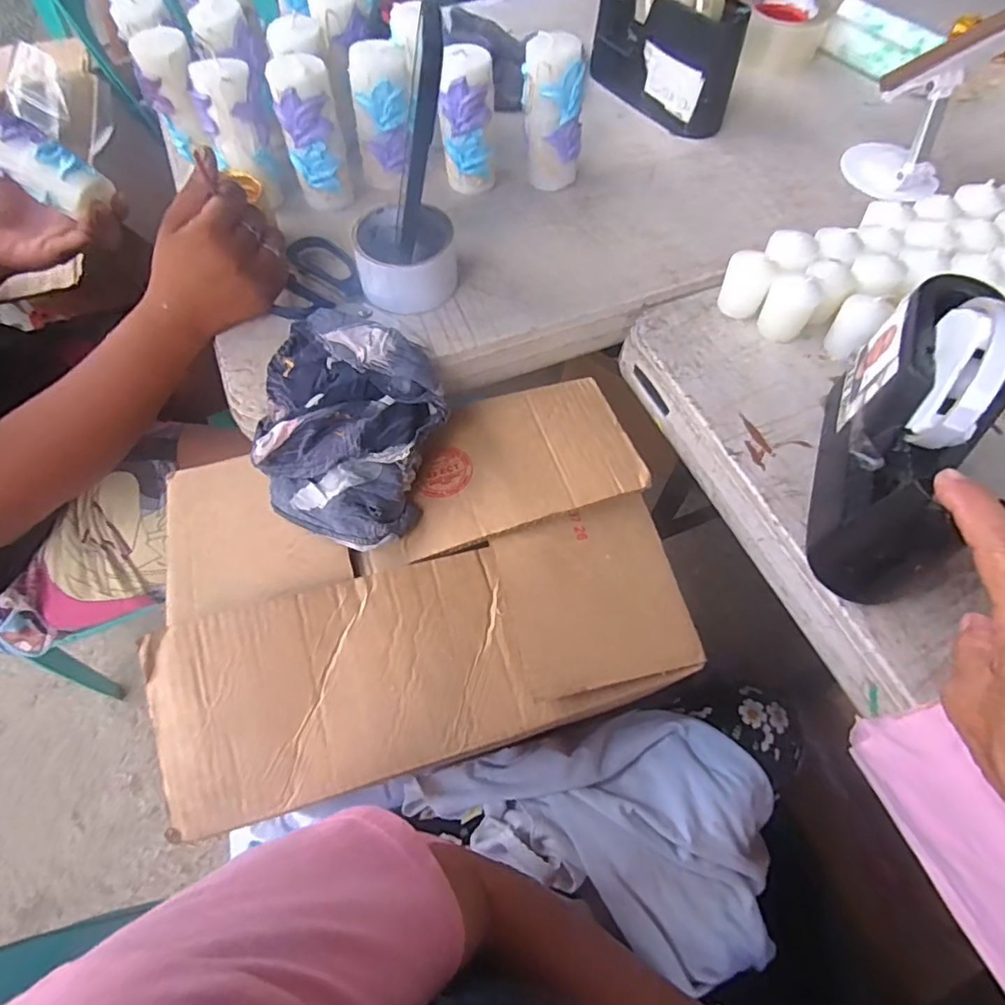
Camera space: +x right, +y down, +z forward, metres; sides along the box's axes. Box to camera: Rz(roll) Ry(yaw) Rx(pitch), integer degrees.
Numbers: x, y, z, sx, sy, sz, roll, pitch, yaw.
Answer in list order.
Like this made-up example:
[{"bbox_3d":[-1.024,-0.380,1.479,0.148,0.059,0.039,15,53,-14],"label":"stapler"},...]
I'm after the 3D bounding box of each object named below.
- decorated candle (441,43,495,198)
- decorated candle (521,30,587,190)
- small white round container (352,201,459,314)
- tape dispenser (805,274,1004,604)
[{"bbox_3d":[-0.033,-0.342,0.512,0.048,0.111,0.040,4,61,2],"label":"decorated candle"},{"bbox_3d":[0.046,-0.354,0.518,0.055,0.116,0.043,2,61,1],"label":"decorated candle"},{"bbox_3d":[-0.080,-0.206,0.468,0.080,0.051,0.085,0,61,0],"label":"small white round container"},{"bbox_3d":[0.242,-0.044,0.331,0.055,0.131,0.177,16,62,8],"label":"tape dispenser"}]

